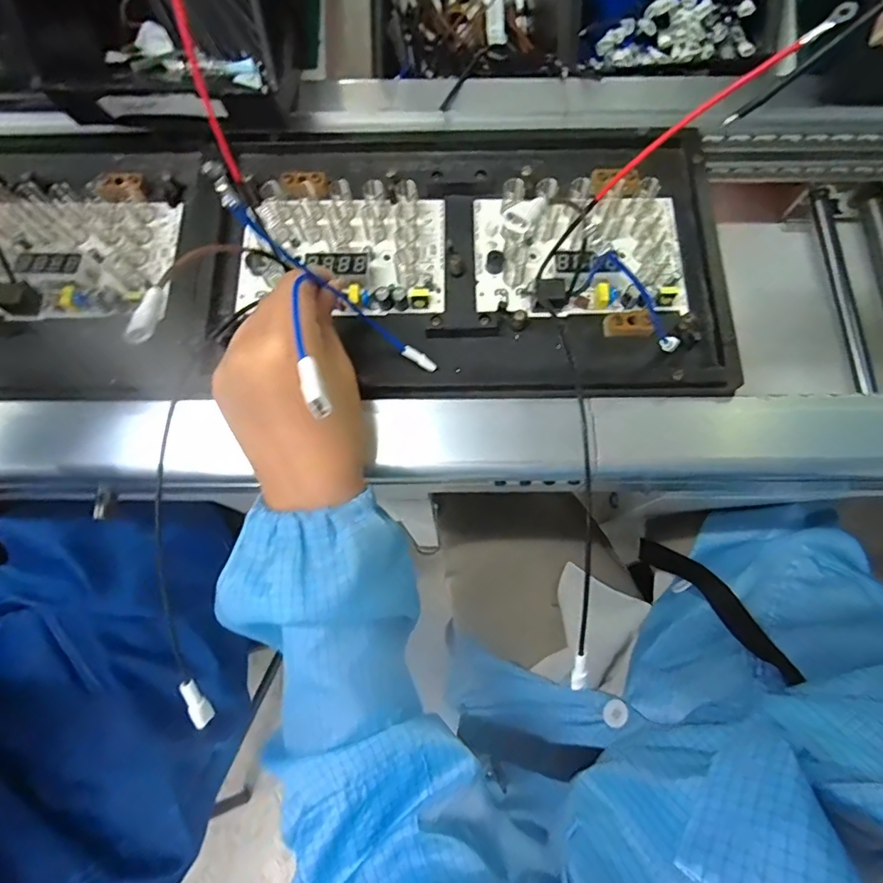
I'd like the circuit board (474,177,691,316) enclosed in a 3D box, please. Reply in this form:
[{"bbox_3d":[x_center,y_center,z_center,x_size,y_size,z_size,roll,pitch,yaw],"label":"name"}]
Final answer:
[{"bbox_3d":[0.091,-0.127,0.331,0.133,0.022,0.089,2,74,1],"label":"circuit board"}]

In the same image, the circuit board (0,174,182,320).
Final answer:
[{"bbox_3d":[-0.248,-0.131,0.338,0.131,0.018,0.098,-3,74,-1],"label":"circuit board"}]

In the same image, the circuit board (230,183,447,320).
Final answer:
[{"bbox_3d":[-0.068,-0.128,0.336,0.139,0.019,0.083,0,74,0],"label":"circuit board"}]

